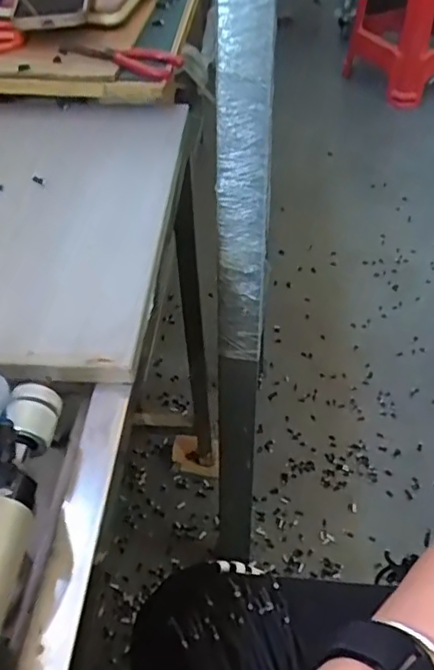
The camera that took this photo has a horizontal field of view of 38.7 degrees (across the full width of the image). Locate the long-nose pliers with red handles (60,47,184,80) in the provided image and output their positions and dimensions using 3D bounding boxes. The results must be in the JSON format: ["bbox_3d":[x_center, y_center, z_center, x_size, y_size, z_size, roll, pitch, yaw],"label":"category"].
[{"bbox_3d":[-0.100,-0.279,0.622,0.125,0.017,0.044,11,48,13],"label":"long-nose pliers with red handles"}]

